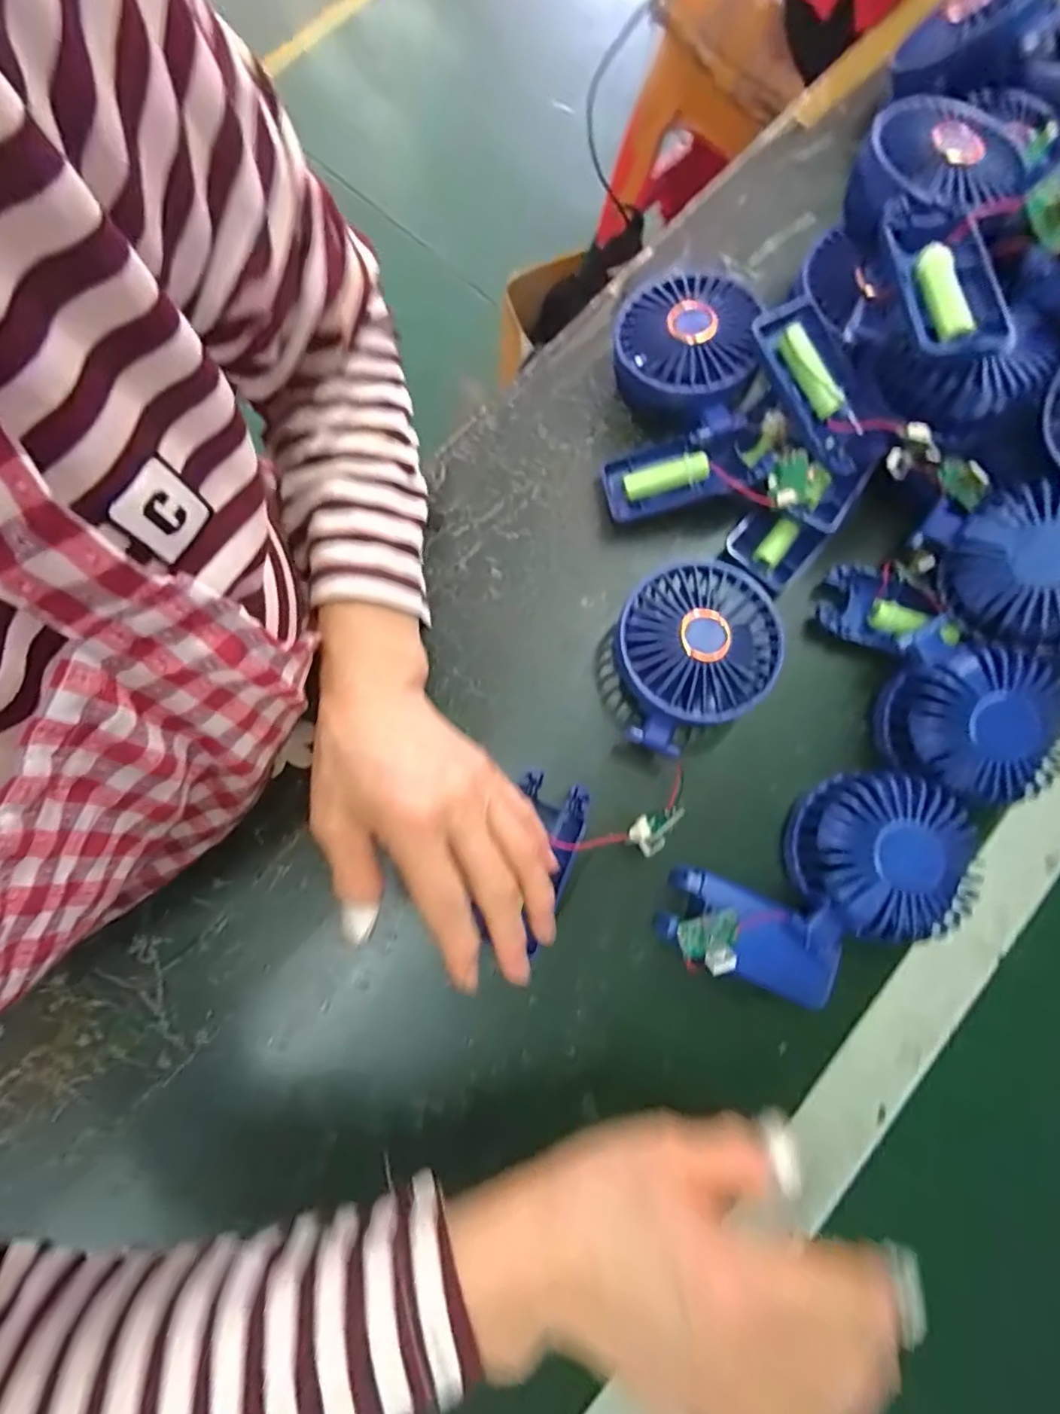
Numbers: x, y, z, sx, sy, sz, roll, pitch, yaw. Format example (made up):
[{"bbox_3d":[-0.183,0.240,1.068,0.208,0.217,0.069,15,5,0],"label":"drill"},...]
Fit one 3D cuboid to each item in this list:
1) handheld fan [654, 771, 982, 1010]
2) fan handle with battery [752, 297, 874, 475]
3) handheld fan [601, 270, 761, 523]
[{"bbox_3d":[0.151,0.097,0.304,0.156,0.046,0.090,-31,82,-7],"label":"handheld fan"},{"bbox_3d":[0.160,-0.178,0.326,0.040,0.017,0.094,-29,93,-6],"label":"fan handle with battery"},{"bbox_3d":[0.090,-0.187,0.356,0.079,0.054,0.142,4,79,-1],"label":"handheld fan"}]

